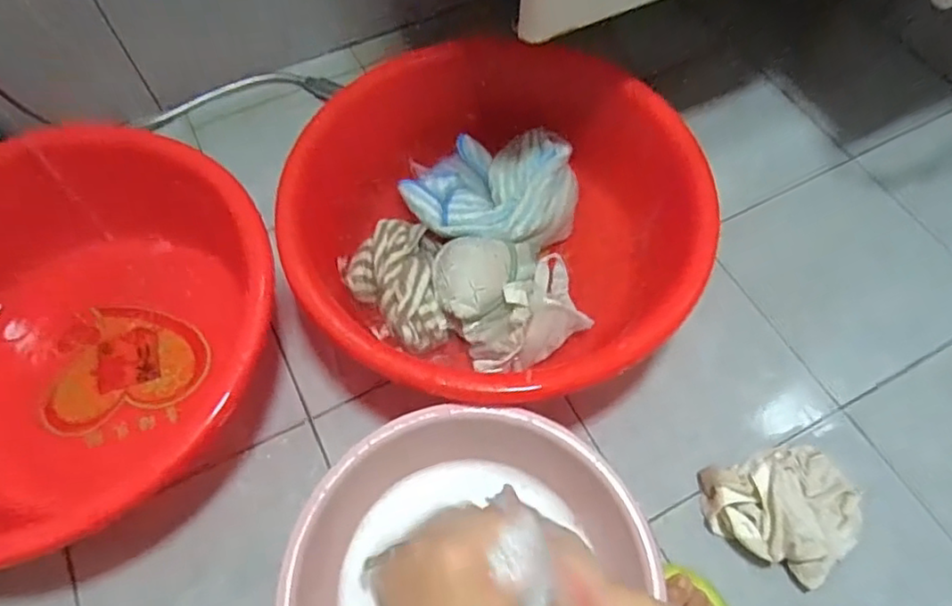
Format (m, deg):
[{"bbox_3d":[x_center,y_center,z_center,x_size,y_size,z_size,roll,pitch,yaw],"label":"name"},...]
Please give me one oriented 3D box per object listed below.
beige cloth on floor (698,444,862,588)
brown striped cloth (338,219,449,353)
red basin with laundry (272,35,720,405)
[{"bbox_3d":[0.356,0.235,0.700,0.165,0.053,0.141,-13,62,-9],"label":"beige cloth on floor"},{"bbox_3d":[-0.100,-0.026,0.796,0.130,0.048,0.188,-13,62,-9],"label":"brown striped cloth"},{"bbox_3d":[0.015,-0.121,0.795,0.486,0.143,0.480,1,61,-1],"label":"red basin with laundry"}]

